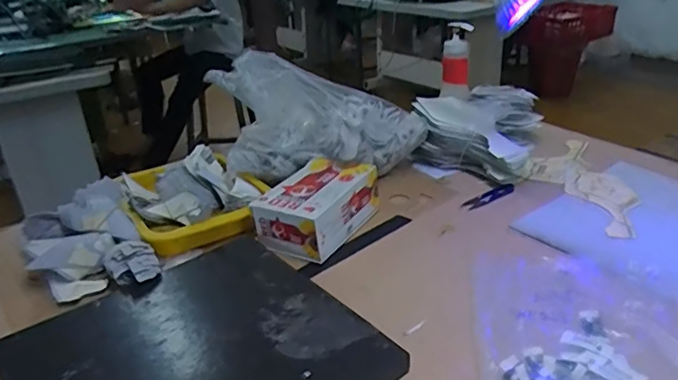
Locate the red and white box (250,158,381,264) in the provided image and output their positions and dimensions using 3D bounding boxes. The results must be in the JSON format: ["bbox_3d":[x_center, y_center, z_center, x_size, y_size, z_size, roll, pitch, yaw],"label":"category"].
[{"bbox_3d":[-0.031,0.026,0.754,0.107,0.079,0.160,14,33,33],"label":"red and white box"}]

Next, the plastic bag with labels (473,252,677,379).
[{"bbox_3d":[0.261,0.136,0.535,0.252,0.031,0.282,-2,27,7],"label":"plastic bag with labels"}]

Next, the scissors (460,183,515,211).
[{"bbox_3d":[0.233,0.009,0.827,0.101,0.005,0.028,-20,30,-26],"label":"scissors"}]

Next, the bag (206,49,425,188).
[{"bbox_3d":[-0.024,-0.118,0.813,0.313,0.175,0.106,-7,28,-7],"label":"bag"}]

